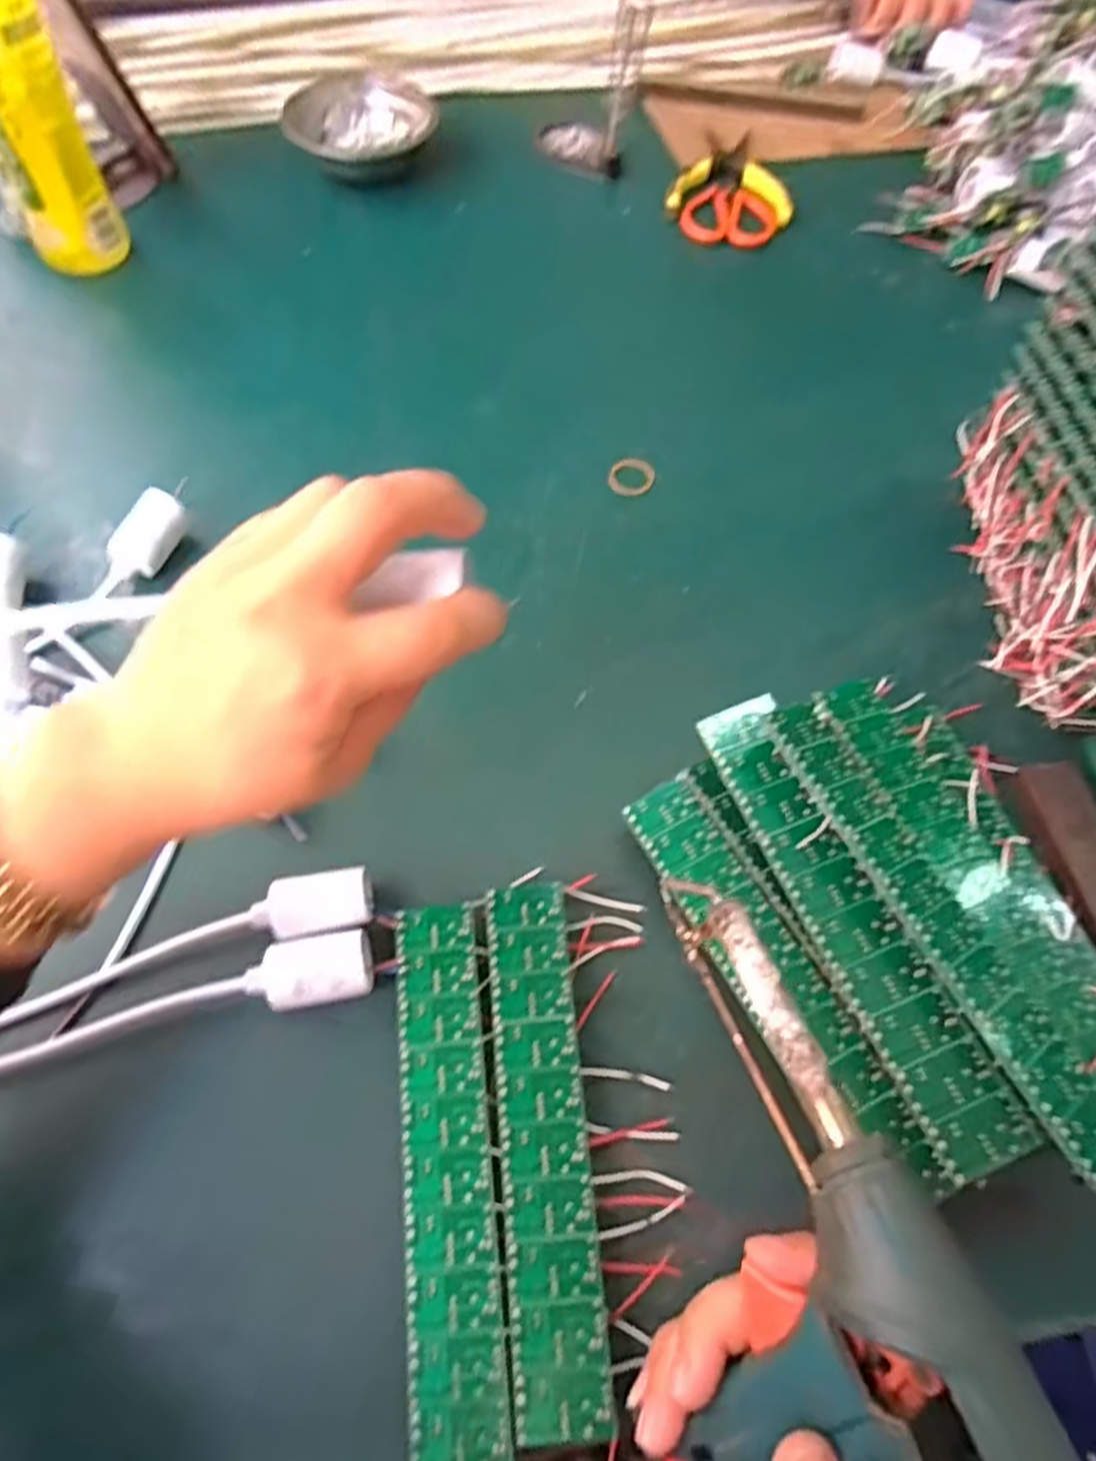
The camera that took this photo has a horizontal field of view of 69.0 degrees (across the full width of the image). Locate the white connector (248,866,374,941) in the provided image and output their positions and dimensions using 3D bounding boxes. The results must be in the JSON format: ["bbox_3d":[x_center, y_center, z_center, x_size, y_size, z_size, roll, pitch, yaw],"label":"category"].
[{"bbox_3d":[-0.108,0.081,0.367,0.053,0.015,0.027,-7,63,-6],"label":"white connector"}]

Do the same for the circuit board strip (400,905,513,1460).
[{"bbox_3d":[-0.041,0.171,0.324,0.035,0.007,0.198,-5,63,-5],"label":"circuit board strip"}]

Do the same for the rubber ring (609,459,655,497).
[{"bbox_3d":[0.056,-0.168,0.529,0.029,0.006,0.028,1,62,-2],"label":"rubber ring"}]

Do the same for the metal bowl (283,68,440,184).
[{"bbox_3d":[-0.171,-0.536,0.701,0.110,0.031,0.115,1,62,-2],"label":"metal bowl"}]

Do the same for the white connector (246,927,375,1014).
[{"bbox_3d":[-0.104,0.108,0.356,0.054,0.023,0.030,-9,63,-7],"label":"white connector"}]

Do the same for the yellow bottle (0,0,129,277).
[{"bbox_3d":[-0.352,-0.419,0.531,0.066,0.208,0.069,-25,66,-15],"label":"yellow bottle"}]

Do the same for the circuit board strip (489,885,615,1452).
[{"bbox_3d":[-0.002,0.162,0.327,0.036,0.006,0.199,-3,62,-4],"label":"circuit board strip"}]

